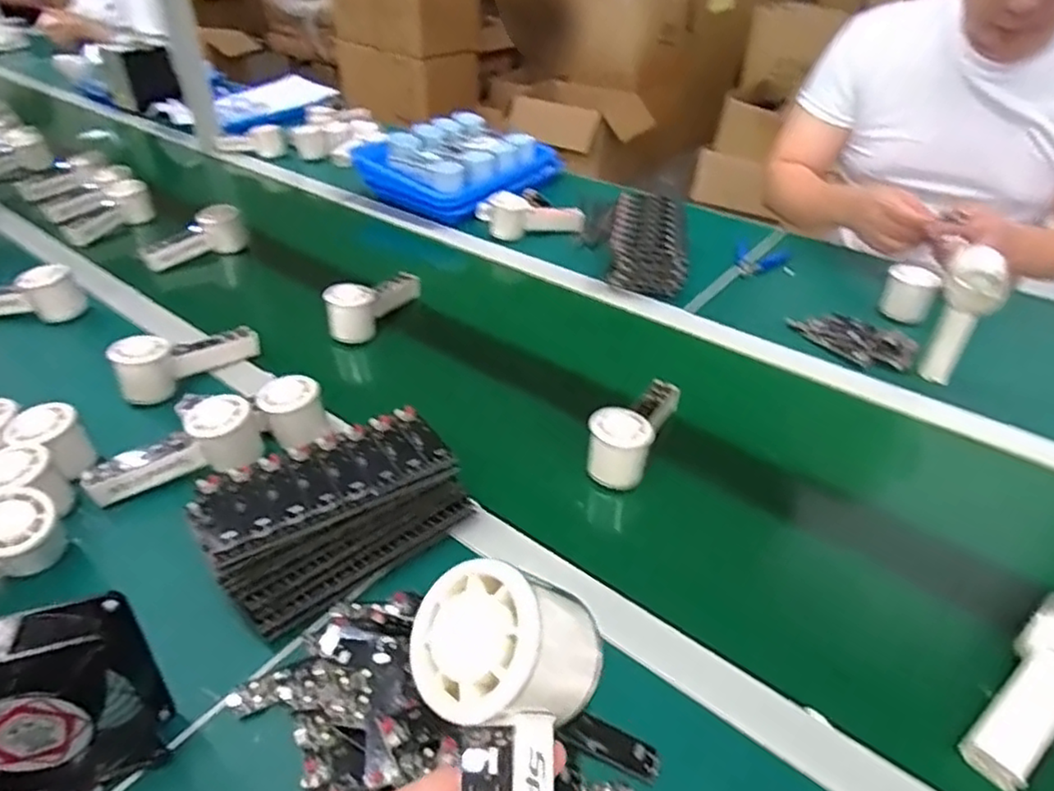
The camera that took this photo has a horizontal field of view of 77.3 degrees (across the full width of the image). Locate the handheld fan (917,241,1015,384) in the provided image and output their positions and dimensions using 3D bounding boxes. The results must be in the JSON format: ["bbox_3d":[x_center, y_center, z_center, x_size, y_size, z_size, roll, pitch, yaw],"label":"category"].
[{"bbox_3d":[0.487,-0.081,0.745,0.057,0.145,0.051,22,42,25],"label":"handheld fan"}]

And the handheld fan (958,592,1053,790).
[{"bbox_3d":[0.356,0.204,0.441,0.138,0.060,0.073,-25,44,-29],"label":"handheld fan"}]

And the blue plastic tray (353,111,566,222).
[{"bbox_3d":[-0.127,-0.445,1.246,0.282,0.093,0.301,31,47,34],"label":"blue plastic tray"}]

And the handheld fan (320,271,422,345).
[{"bbox_3d":[-0.201,-0.125,0.869,0.054,0.068,0.154,16,40,19],"label":"handheld fan"}]

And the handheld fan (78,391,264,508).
[{"bbox_3d":[-0.336,0.048,0.626,0.152,0.058,0.053,-17,41,-20],"label":"handheld fan"}]

